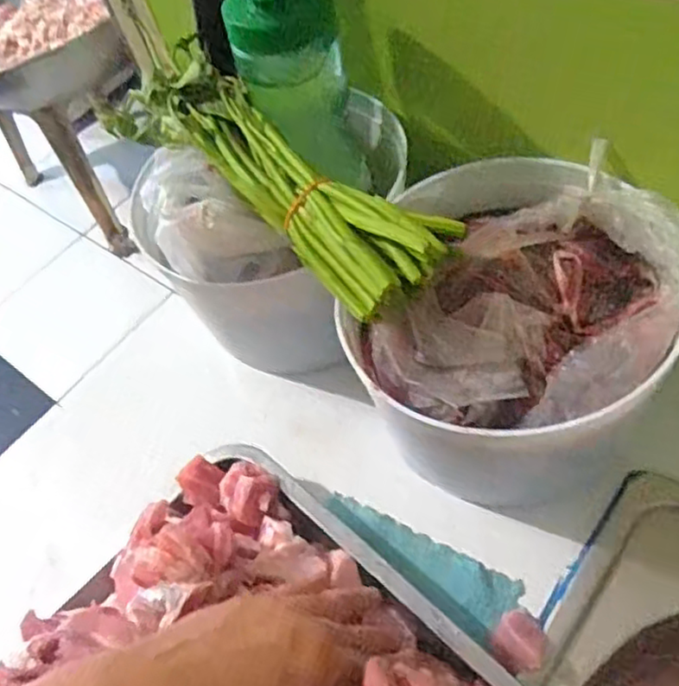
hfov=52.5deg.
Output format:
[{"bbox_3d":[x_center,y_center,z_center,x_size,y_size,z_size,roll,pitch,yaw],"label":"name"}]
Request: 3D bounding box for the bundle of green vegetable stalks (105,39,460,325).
[{"bbox_3d":[-0.053,-0.124,0.459,0.077,0.046,0.306,-39,63,-18],"label":"bundle of green vegetable stalks"}]

